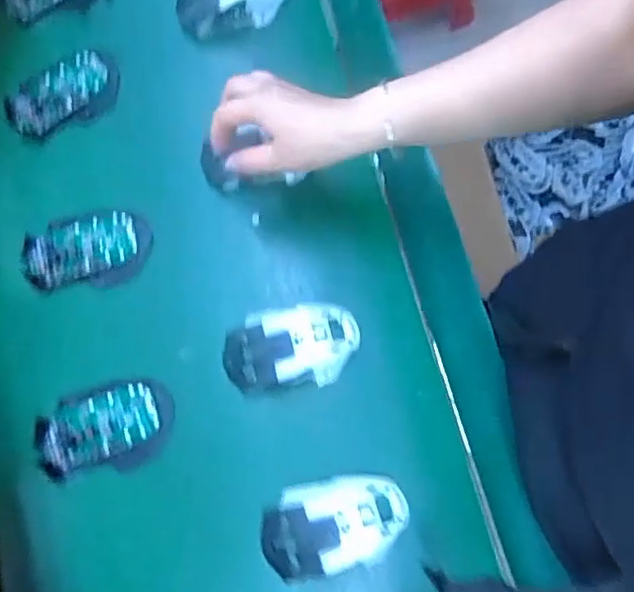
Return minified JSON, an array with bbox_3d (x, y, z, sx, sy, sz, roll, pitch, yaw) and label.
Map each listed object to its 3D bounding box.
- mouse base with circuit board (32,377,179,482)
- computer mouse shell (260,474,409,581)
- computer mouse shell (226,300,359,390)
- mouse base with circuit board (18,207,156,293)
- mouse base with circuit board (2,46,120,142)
[{"bbox_3d":[-0.180,0.109,0.512,0.114,0.016,0.070,-11,74,-1],"label":"mouse base with circuit board"},{"bbox_3d":[0.014,0.181,0.480,0.118,0.042,0.069,-16,74,-2],"label":"computer mouse shell"},{"bbox_3d":[-0.021,0.042,0.513,0.114,0.033,0.067,-10,74,-1],"label":"computer mouse shell"},{"bbox_3d":[-0.214,-0.045,0.562,0.113,0.025,0.068,-8,73,0],"label":"mouse base with circuit board"},{"bbox_3d":[-0.256,-0.204,0.613,0.114,0.022,0.065,-35,75,-8],"label":"mouse base with circuit board"}]

